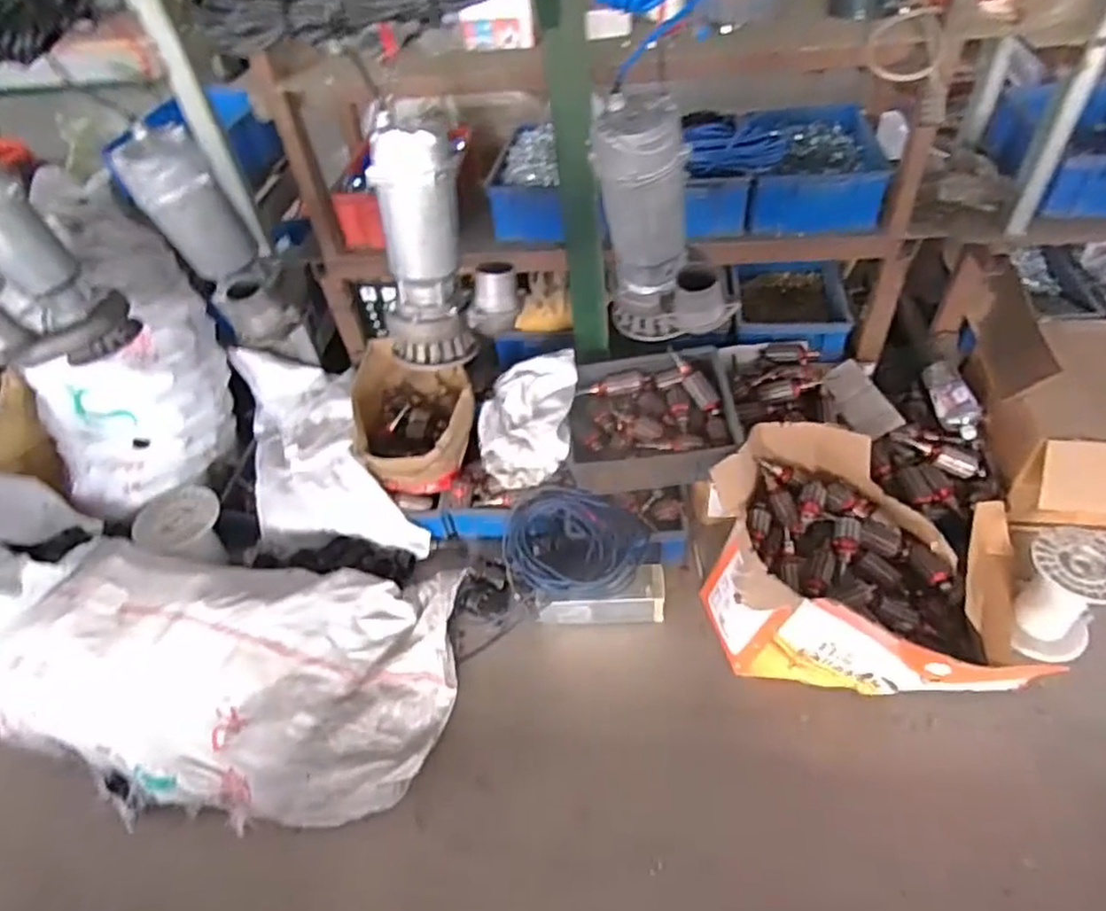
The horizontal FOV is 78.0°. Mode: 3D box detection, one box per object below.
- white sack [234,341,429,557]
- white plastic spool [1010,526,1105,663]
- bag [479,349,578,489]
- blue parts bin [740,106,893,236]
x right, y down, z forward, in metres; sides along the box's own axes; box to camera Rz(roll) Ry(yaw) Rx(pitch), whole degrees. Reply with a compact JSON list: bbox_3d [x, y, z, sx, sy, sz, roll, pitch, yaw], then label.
[{"bbox_3d":[-0.624,0.013,1.837,0.387,0.287,0.570,-18,48,-12],"label":"white sack"},{"bbox_3d":[1.079,0.294,1.451,0.184,0.237,0.177,-3,47,3],"label":"white plastic spool"},{"bbox_3d":[-0.064,-0.067,1.685,0.252,0.270,0.261,-4,47,2],"label":"bag"},{"bbox_3d":[0.648,-0.711,1.697,0.312,0.143,0.380,4,48,9],"label":"blue parts bin"}]

